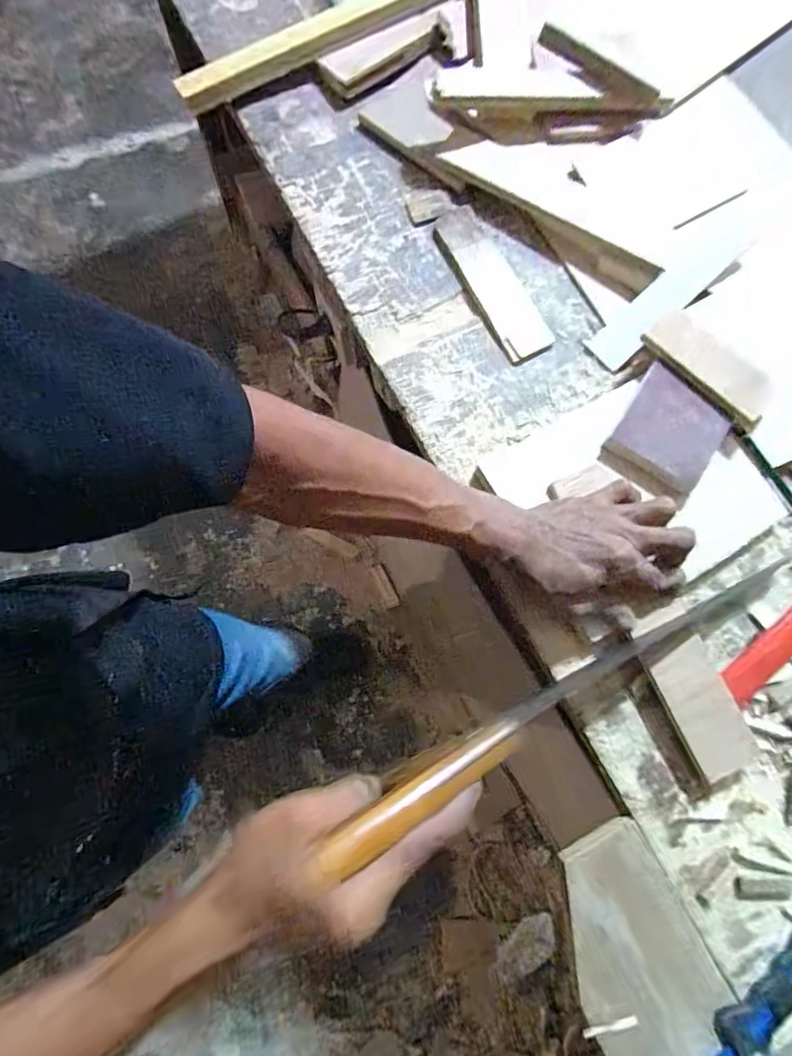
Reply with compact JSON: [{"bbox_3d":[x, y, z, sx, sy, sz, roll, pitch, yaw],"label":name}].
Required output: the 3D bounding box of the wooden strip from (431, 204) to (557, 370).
[{"bbox_3d":[0.090,-0.236,0.480,0.045,0.014,0.168,-27,78,-7],"label":"wooden strip"}]

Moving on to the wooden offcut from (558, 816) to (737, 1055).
[{"bbox_3d":[0.175,0.315,0.357,0.097,0.014,0.167,-26,78,-7],"label":"wooden offcut"}]

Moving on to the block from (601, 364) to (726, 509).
[{"bbox_3d":[0.230,-0.079,0.425,0.080,0.029,0.099,32,78,7],"label":"block"}]

